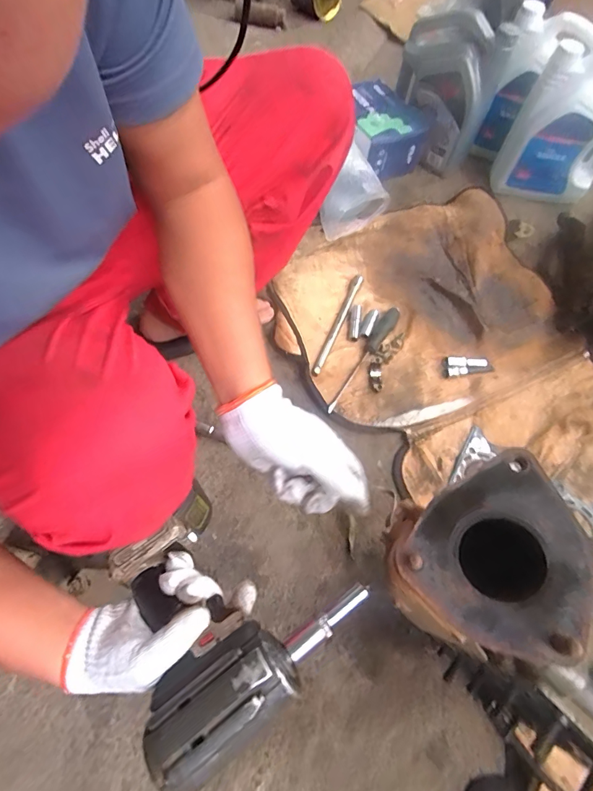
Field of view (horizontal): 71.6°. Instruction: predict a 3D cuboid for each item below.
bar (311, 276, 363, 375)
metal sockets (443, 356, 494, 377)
[{"bbox_3d":[0.084,-0.145,0.815,0.017,0.011,0.253,22,65,8],"label":"bar"},{"bbox_3d":[0.329,-0.057,0.782,0.093,0.015,0.039,-1,64,-3],"label":"metal sockets"}]

